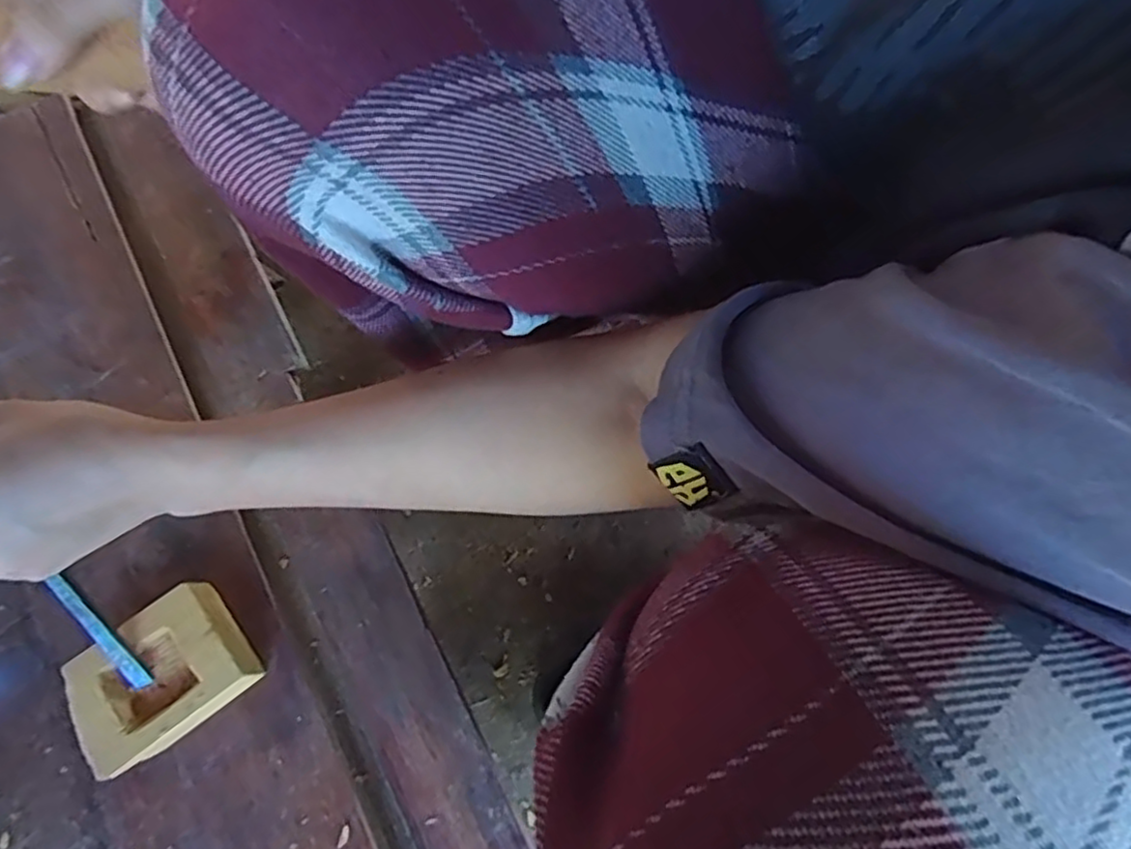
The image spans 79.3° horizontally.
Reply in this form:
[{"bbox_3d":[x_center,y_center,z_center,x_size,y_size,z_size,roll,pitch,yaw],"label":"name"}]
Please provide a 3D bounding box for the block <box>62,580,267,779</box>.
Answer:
[{"bbox_3d":[-0.220,0.136,0.375,0.088,0.028,0.064,-36,75,-12],"label":"block"}]

